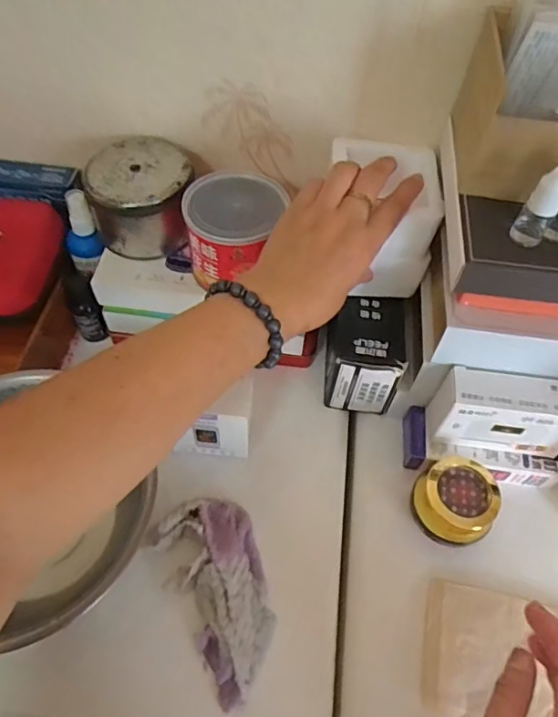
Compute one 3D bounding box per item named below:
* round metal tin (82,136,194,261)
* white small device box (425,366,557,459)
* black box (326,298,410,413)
[{"bbox_3d":[-0.124,-0.146,0.479,0.096,0.065,0.086,-9,57,-9],"label":"round metal tin"},{"bbox_3d":[0.184,0.046,0.447,0.129,0.072,0.041,4,56,0],"label":"white small device box"},{"bbox_3d":[0.081,-0.007,0.499,0.077,0.080,0.088,10,56,4],"label":"black box"}]

